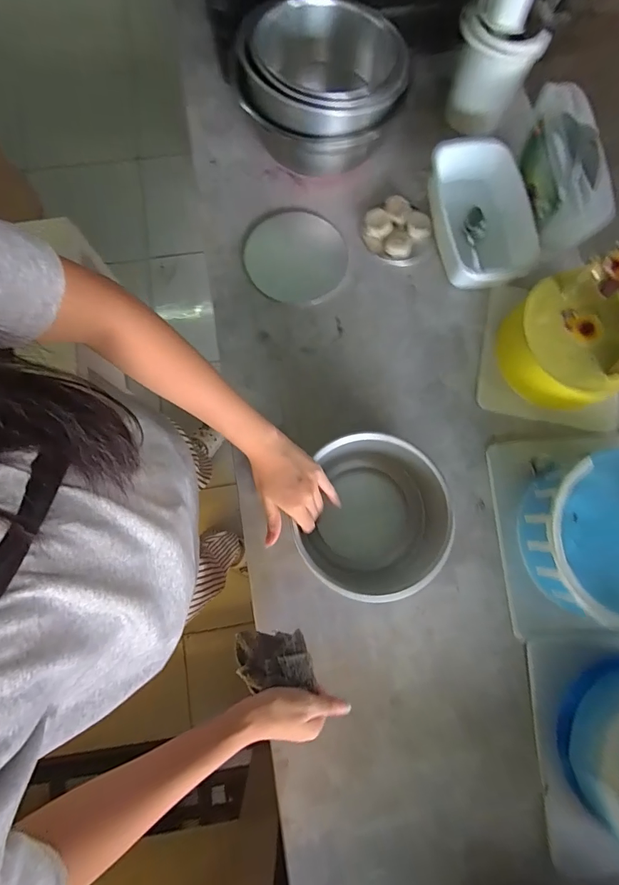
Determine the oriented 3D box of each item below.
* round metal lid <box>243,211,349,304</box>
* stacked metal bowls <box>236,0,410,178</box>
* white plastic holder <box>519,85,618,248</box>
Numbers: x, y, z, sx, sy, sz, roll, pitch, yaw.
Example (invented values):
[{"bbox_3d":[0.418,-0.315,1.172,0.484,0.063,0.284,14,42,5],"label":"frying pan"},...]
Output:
[{"bbox_3d":[-0.021,-0.295,0.649,0.156,0.010,0.152,0,79,-1],"label":"round metal lid"},{"bbox_3d":[0.020,-0.509,0.602,0.216,0.117,0.215,0,78,-1],"label":"stacked metal bowls"},{"bbox_3d":[0.369,-0.394,0.594,0.085,0.073,0.219,2,79,-1],"label":"white plastic holder"}]

